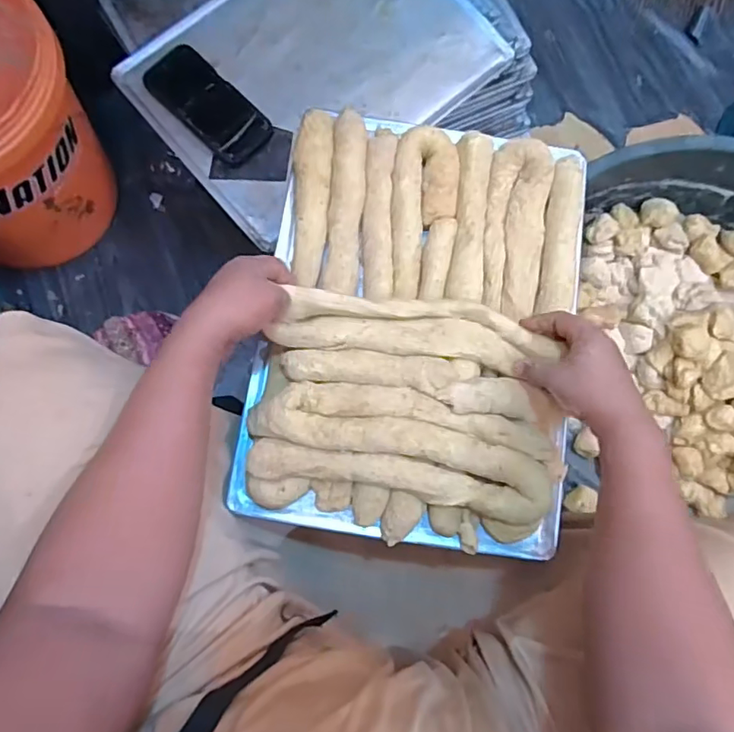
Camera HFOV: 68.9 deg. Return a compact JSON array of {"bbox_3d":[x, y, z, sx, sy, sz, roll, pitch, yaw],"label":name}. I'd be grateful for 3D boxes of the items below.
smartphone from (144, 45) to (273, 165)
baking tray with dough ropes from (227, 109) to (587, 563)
[{"bbox_3d":[-0.208,-0.339,0.694,0.171,0.011,0.081,43,79,3],"label":"smartphone"},{"bbox_3d":[0.054,-0.045,0.546,0.315,0.072,0.429,8,75,1],"label":"baking tray with dough ropes"}]

